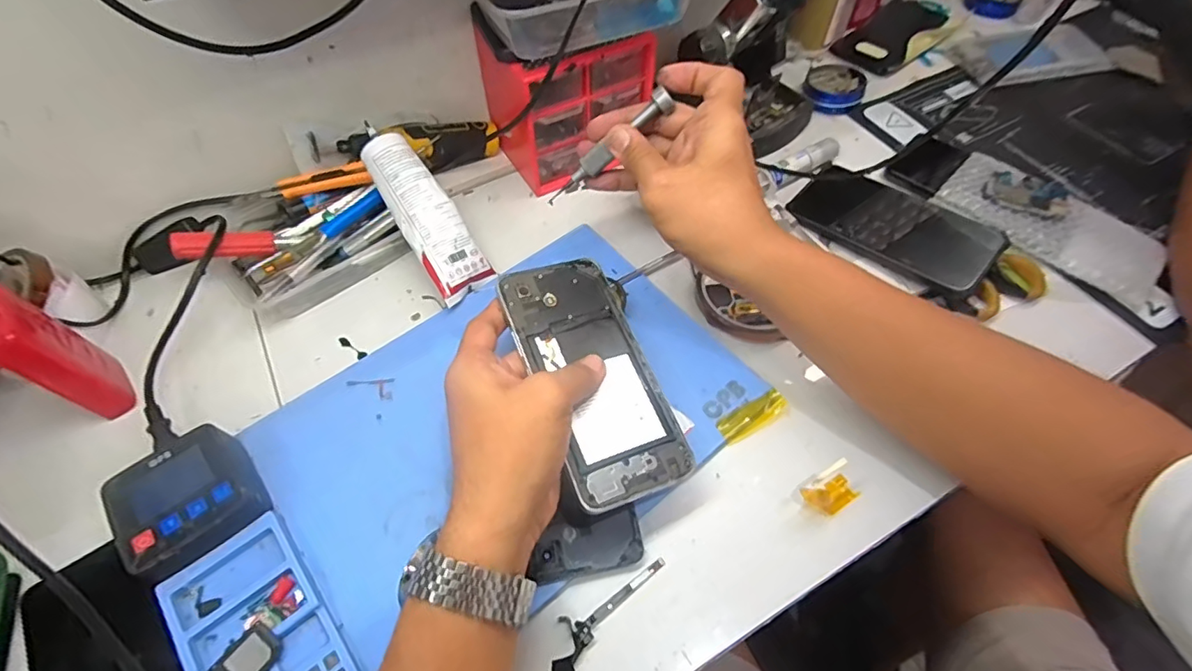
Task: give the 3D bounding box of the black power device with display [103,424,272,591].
[{"bbox_3d":[-0.247,0.100,0.331,0.071,0.025,0.073,-36,64,-20],"label":"black power device with display"}]

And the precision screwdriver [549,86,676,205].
[{"bbox_3d":[0.007,-0.126,0.372,0.108,0.012,0.013,-36,55,22],"label":"precision screwdriver"}]

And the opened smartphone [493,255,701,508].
[{"bbox_3d":[-0.002,0.022,0.346,0.075,0.011,0.163,-20,67,-15],"label":"opened smartphone"}]

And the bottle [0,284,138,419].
[{"bbox_3d":[-0.350,0.010,0.348,0.026,0.107,0.045,-37,65,-20],"label":"bottle"}]

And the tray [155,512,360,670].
[{"bbox_3d":[-0.180,0.176,0.297,0.068,0.012,0.145,-36,64,-20],"label":"tray"}]

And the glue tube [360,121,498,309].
[{"bbox_3d":[-0.138,-0.100,0.434,0.047,0.026,0.148,-33,93,-22],"label":"glue tube"}]

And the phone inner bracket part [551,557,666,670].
[{"bbox_3d":[0.002,0.161,0.320,0.026,0.006,0.091,37,65,21],"label":"phone inner bracket part"}]

